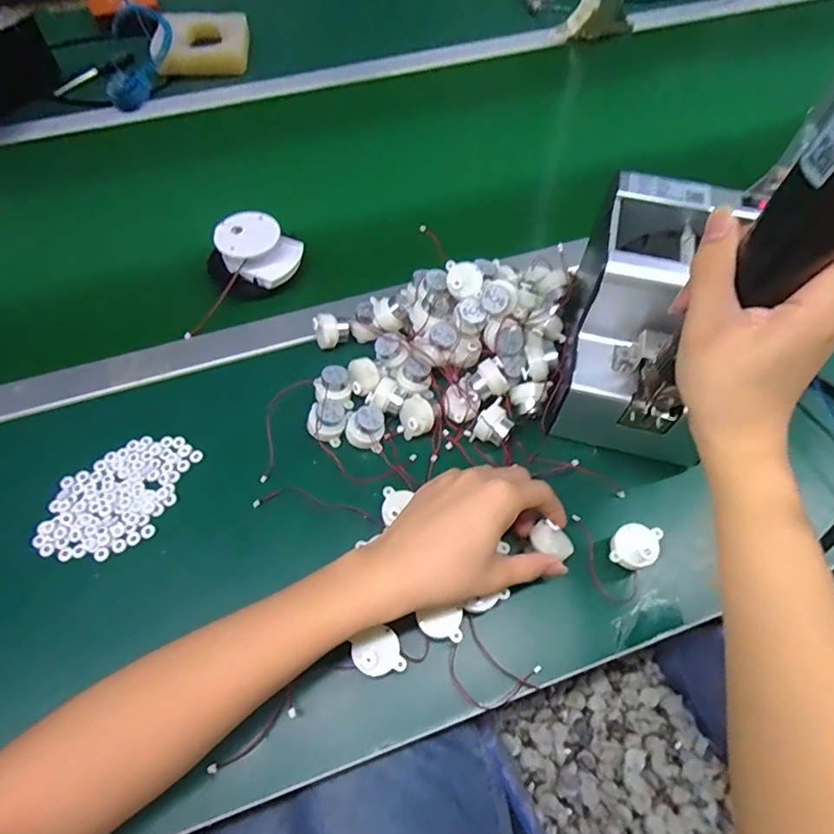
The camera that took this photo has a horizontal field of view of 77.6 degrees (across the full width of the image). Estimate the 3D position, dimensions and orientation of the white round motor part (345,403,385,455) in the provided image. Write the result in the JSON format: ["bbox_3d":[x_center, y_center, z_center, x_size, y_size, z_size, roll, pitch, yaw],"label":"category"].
[{"bbox_3d":[-0.044,0.010,0.444,0.033,0.033,0.033,1,58,-2],"label":"white round motor part"}]

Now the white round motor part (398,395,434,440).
[{"bbox_3d":[0.001,0.001,0.450,0.031,0.026,0.036,25,81,-23],"label":"white round motor part"}]

